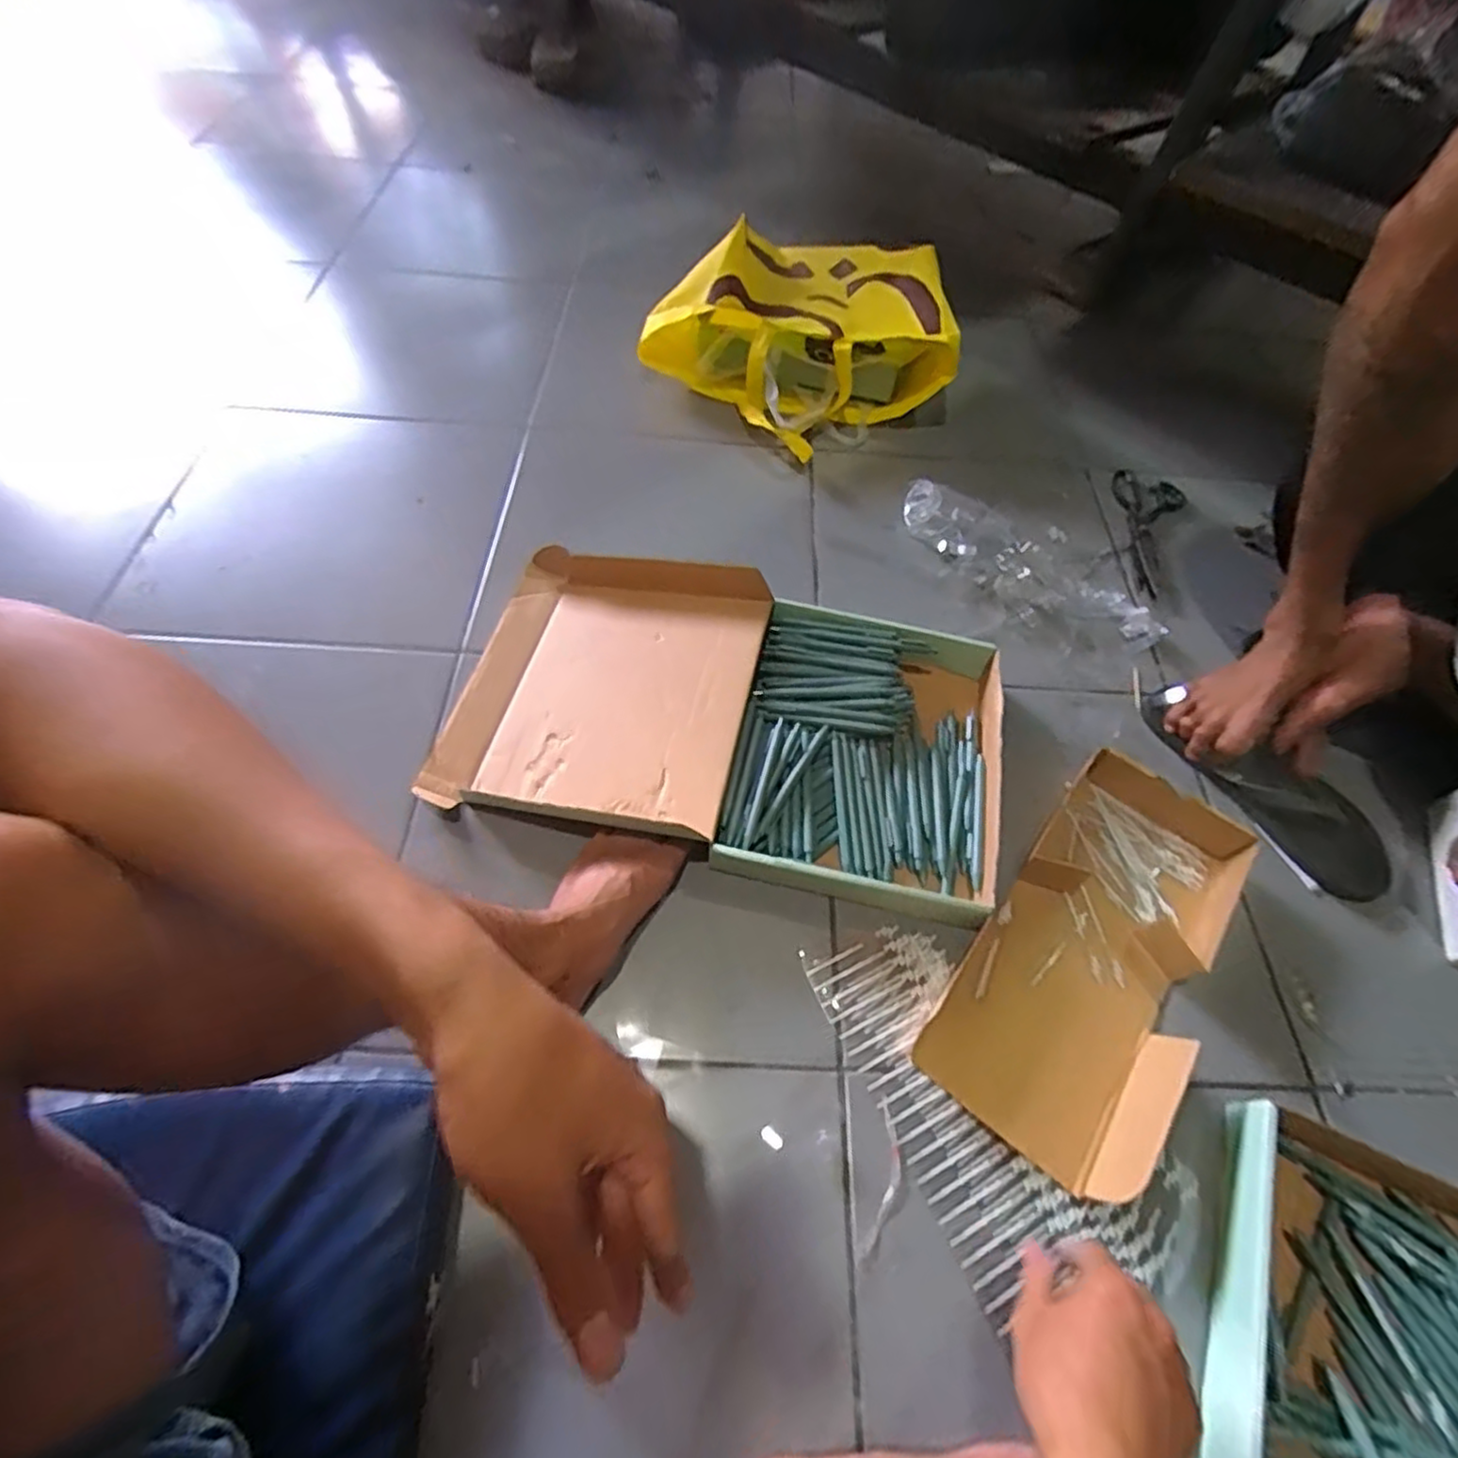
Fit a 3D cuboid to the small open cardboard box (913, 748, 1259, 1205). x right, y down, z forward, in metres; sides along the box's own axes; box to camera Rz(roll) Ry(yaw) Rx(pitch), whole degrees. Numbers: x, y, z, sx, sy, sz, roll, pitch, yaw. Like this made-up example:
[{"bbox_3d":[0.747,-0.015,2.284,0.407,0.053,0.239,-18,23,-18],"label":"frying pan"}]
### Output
[{"bbox_3d":[0.332,0.197,0.619,0.175,0.040,0.362,34,62,15],"label":"small open cardboard box"}]

